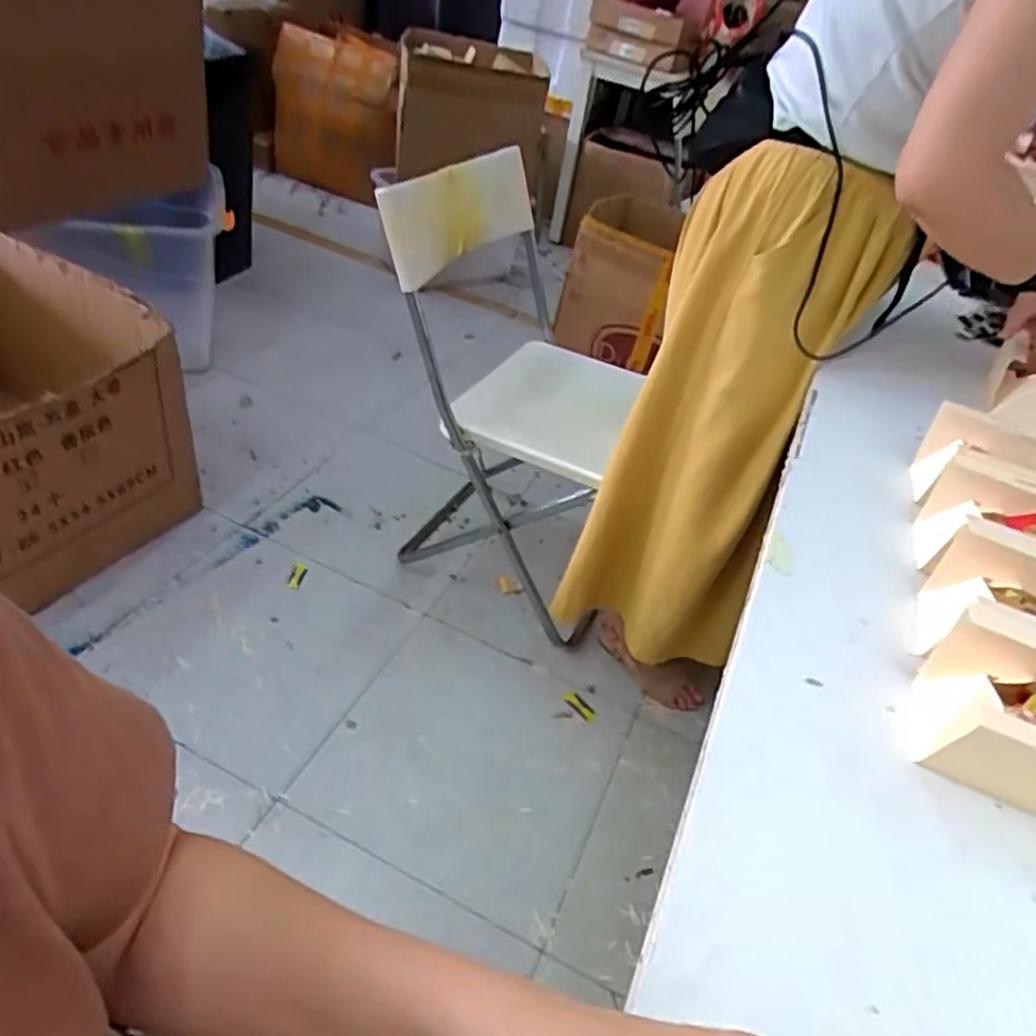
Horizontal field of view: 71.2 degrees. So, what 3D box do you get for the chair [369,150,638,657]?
[{"bbox_3d":[0.001,-0.220,1.348,0.396,0.760,0.438,15,40,3],"label":"chair"}]

